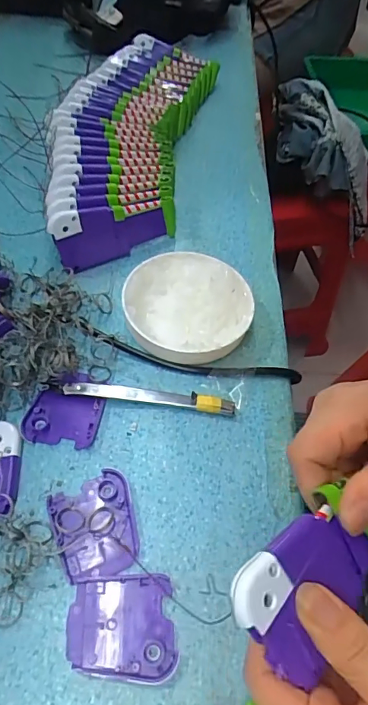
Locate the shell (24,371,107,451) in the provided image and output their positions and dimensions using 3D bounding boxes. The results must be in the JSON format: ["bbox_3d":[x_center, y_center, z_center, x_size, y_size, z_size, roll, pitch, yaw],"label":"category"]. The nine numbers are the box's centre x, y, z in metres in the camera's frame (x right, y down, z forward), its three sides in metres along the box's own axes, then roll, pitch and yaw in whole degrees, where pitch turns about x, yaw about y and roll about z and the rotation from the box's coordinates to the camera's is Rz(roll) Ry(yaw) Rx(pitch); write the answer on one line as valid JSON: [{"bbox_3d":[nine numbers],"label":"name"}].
[{"bbox_3d":[-0.086,0.039,0.326,0.052,0.009,0.057,9,56,1],"label":"shell"}]

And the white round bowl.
[{"bbox_3d":[0.001,-0.034,0.368,0.103,0.031,0.109,2,57,-4],"label":"white round bowl"}]

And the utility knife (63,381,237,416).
[{"bbox_3d":[-0.026,0.033,0.333,0.126,0.011,0.013,8,56,0],"label":"utility knife"}]

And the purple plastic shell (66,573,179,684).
[{"bbox_3d":[-0.036,0.160,0.256,0.060,0.005,0.052,-2,57,-7],"label":"purple plastic shell"}]

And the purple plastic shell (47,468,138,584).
[{"bbox_3d":[-0.058,0.111,0.284,0.050,0.007,0.061,-10,58,-12],"label":"purple plastic shell"}]

